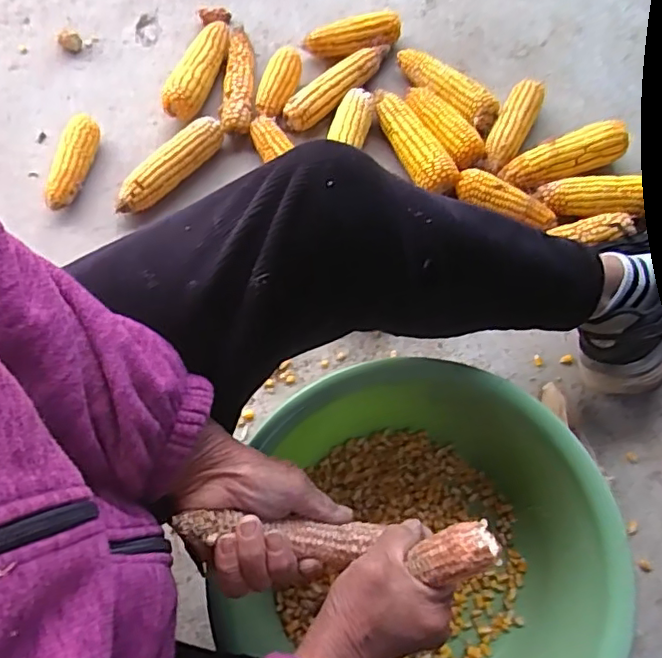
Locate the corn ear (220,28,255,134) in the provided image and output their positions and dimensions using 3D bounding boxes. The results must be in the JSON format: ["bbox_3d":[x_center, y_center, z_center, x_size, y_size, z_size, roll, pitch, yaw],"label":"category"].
[{"bbox_3d":[-0.124,-0.335,0.799,0.041,0.033,0.169,1,69,1],"label":"corn ear"}]

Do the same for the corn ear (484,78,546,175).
[{"bbox_3d":[0.239,-0.266,0.769,0.046,0.048,0.146,25,71,9],"label":"corn ear"}]

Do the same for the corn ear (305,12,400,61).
[{"bbox_3d":[0.033,-0.411,0.831,0.140,0.050,0.052,-12,69,-4],"label":"corn ear"}]

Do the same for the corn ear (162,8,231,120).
[{"bbox_3d":[-0.177,-0.376,0.805,0.061,0.053,0.205,10,69,4],"label":"corn ear"}]

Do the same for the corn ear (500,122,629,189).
[{"bbox_3d":[0.295,-0.217,0.745,0.165,0.055,0.054,-20,70,-7],"label":"corn ear"}]

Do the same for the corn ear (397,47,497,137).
[{"bbox_3d":[0.156,-0.325,0.796,0.171,0.052,0.047,43,75,15],"label":"corn ear"}]

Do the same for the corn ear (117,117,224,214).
[{"bbox_3d":[-0.205,-0.207,0.749,0.168,0.044,0.048,-41,74,-14],"label":"corn ear"}]

